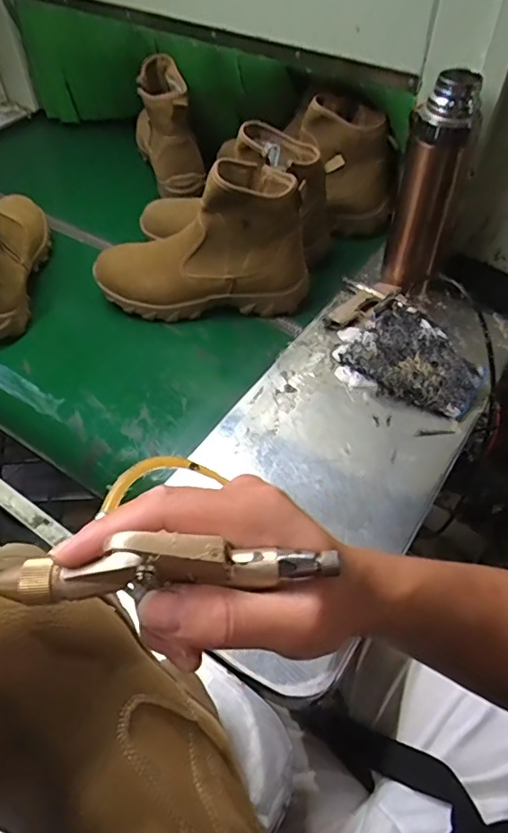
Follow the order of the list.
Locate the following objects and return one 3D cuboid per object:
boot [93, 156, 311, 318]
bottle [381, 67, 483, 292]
[{"bbox_3d":[-0.071,-0.222,0.690,0.281,0.177,0.097,-2,51,-1],"label":"boot"},{"bbox_3d":[0.217,-0.278,0.653,0.074,0.245,0.065,12,53,9],"label":"bottle"}]

